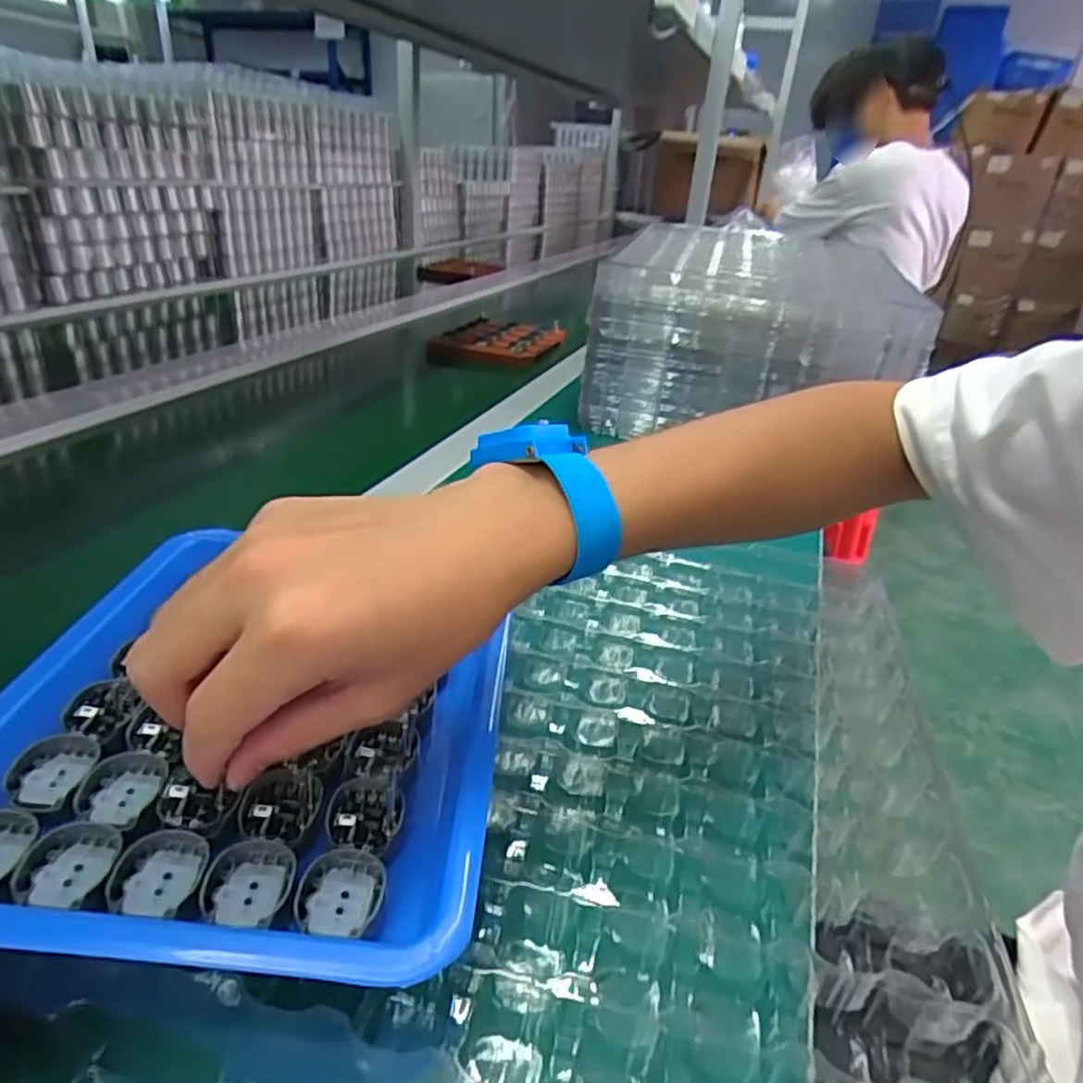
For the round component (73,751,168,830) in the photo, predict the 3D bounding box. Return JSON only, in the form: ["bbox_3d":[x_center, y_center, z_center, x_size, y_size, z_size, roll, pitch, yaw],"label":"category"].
[{"bbox_3d":[-0.140,0.083,0.233,0.024,0.008,0.027,0,29,-6],"label":"round component"}]

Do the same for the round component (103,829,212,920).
[{"bbox_3d":[-0.116,0.100,0.210,0.025,0.006,0.026,3,29,-2],"label":"round component"}]

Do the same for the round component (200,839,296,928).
[{"bbox_3d":[-0.088,0.102,0.211,0.023,0.007,0.026,12,30,15],"label":"round component"}]

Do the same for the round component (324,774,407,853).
[{"bbox_3d":[-0.059,0.091,0.237,0.024,0.004,0.029,1,29,-6],"label":"round component"}]

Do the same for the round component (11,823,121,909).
[{"bbox_3d":[-0.142,0.097,0.209,0.025,0.006,0.027,3,29,-2],"label":"round component"}]

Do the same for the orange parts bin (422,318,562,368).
[{"bbox_3d":[-0.064,-0.282,0.998,0.140,0.029,0.188,12,30,15],"label":"orange parts bin"}]

